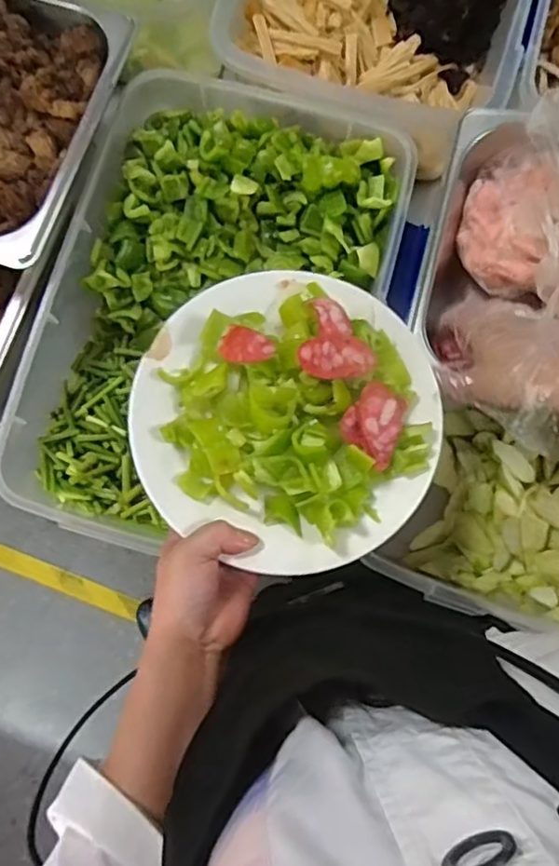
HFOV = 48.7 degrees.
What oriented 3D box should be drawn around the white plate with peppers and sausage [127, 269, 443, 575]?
[{"bbox_3d":[0.007,-0.019,0.432,0.217,0.047,0.211,0,79,-1],"label":"white plate with peppers and sausage"}]

